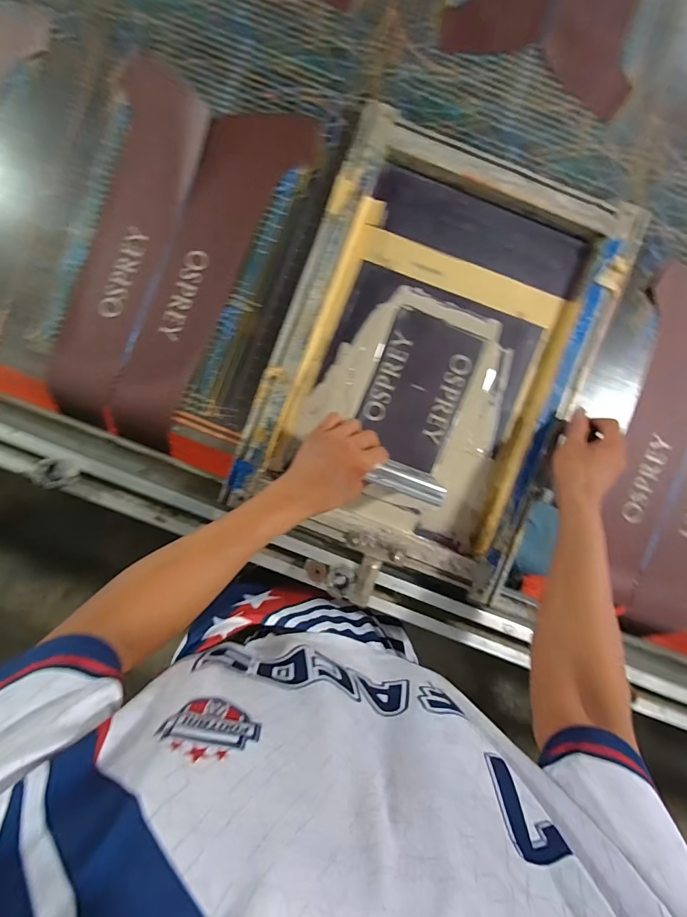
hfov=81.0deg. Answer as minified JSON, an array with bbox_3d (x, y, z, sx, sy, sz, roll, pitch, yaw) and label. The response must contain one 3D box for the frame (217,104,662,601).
[{"bbox_3d":[0.113,-0.120,0.528,0.379,0.049,0.536,22,90,-2],"label":"frame"}]

